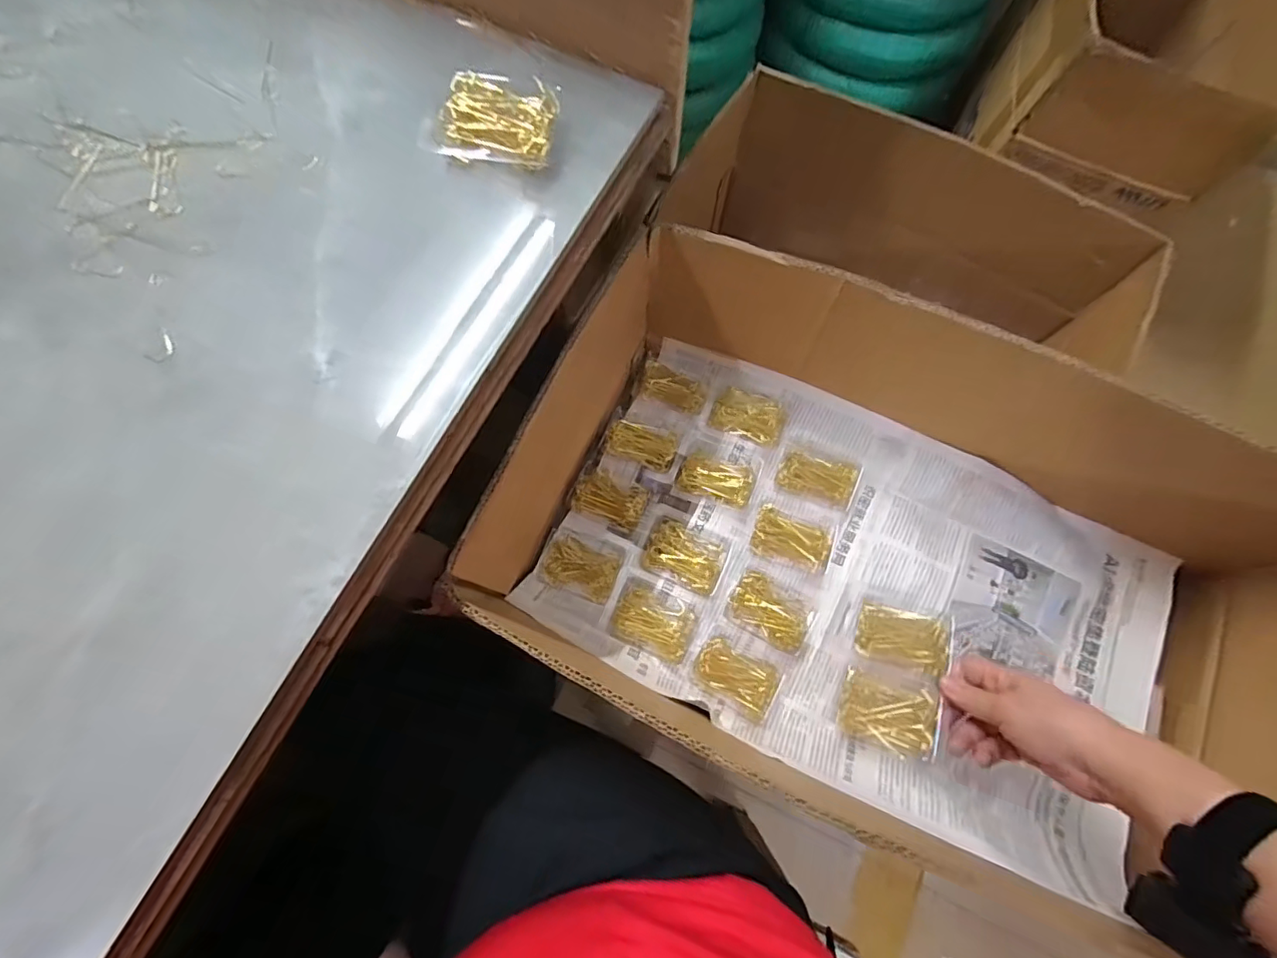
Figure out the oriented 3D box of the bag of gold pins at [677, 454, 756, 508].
[{"bbox_3d":[0.078,-0.002,0.546,0.072,0.023,0.044,20,73,5],"label":"bag of gold pins"}]

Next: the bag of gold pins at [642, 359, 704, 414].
[{"bbox_3d":[0.036,-0.095,0.571,0.073,0.022,0.036,29,74,8],"label":"bag of gold pins"}]

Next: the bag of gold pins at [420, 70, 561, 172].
[{"bbox_3d":[-0.092,-0.233,0.356,0.079,0.025,0.057,4,74,0],"label":"bag of gold pins"}]

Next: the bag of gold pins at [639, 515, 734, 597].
[{"bbox_3d":[0.046,0.071,0.517,0.078,0.026,0.058,24,74,6],"label":"bag of gold pins"}]

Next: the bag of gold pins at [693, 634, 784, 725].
[{"bbox_3d":[0.088,0.176,0.487,0.076,0.025,0.049,31,75,8],"label":"bag of gold pins"}]

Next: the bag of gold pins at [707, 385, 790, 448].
[{"bbox_3d":[0.112,-0.064,0.553,0.072,0.019,0.043,21,73,5],"label":"bag of gold pins"}]

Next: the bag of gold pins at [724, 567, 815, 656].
[{"bbox_3d":[0.121,0.121,0.502,0.075,0.028,0.051,30,75,8],"label":"bag of gold pins"}]

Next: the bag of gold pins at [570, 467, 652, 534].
[{"bbox_3d":[-0.027,0.018,0.543,0.074,0.029,0.049,22,74,6],"label":"bag of gold pins"}]

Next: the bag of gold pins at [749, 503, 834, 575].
[{"bbox_3d":[0.147,0.058,0.519,0.075,0.024,0.047,19,73,5],"label":"bag of gold pins"}]

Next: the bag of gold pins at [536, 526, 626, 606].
[{"bbox_3d":[-0.055,0.082,0.525,0.075,0.014,0.057,20,73,5],"label":"bag of gold pins"}]

